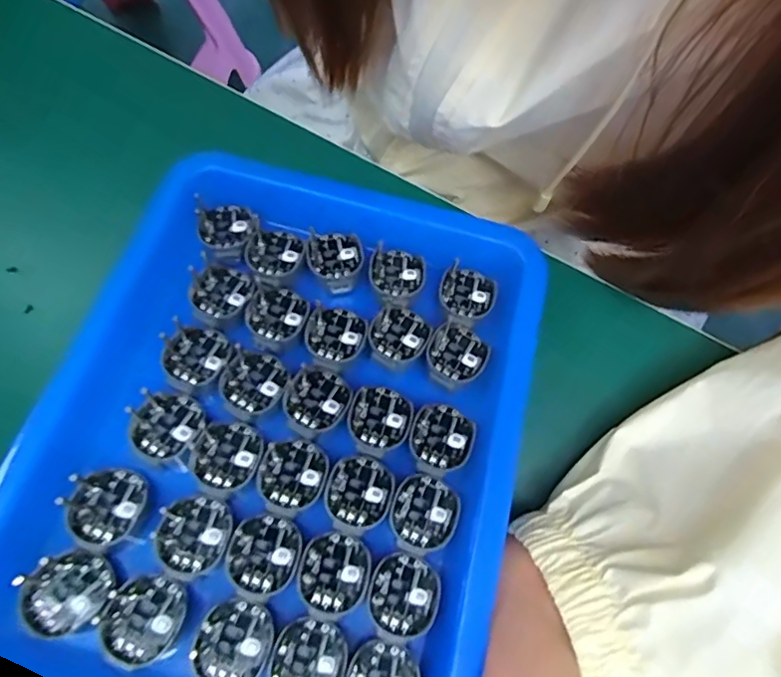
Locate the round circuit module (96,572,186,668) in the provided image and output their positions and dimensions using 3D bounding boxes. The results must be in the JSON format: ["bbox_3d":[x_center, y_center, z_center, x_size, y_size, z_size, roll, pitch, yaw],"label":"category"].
[{"bbox_3d":[-0.085,0.095,0.190,0.026,0.005,0.028,0,75,1],"label":"round circuit module"}]

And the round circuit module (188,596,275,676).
[{"bbox_3d":[-0.054,0.104,0.190,0.025,0.005,0.028,30,78,9],"label":"round circuit module"}]

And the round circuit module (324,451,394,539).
[{"bbox_3d":[-0.012,0.059,0.215,0.024,0.005,0.029,-13,75,-2],"label":"round circuit module"}]

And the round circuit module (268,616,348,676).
[{"bbox_3d":[-0.028,0.112,0.191,0.025,0.008,0.028,9,75,4],"label":"round circuit module"}]

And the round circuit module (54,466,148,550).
[{"bbox_3d":[-0.103,0.062,0.205,0.027,0.006,0.027,3,65,-7],"label":"round circuit module"}]

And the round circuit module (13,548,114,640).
[{"bbox_3d":[-0.111,0.088,0.191,0.029,0.007,0.026,-11,75,-1],"label":"round circuit module"}]

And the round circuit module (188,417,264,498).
[{"bbox_3d":[-0.064,0.045,0.215,0.025,0.004,0.028,28,77,8],"label":"round circuit module"}]

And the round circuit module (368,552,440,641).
[{"bbox_3d":[0.004,0.093,0.202,0.025,0.005,0.028,24,77,7],"label":"round circuit module"}]

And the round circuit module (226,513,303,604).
[{"bbox_3d":[-0.046,0.079,0.203,0.025,0.007,0.028,14,76,5],"label":"round circuit module"}]

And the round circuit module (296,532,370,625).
[{"bbox_3d":[-0.020,0.085,0.202,0.025,0.005,0.028,-9,75,-1],"label":"round circuit module"}]

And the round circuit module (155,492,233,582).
[{"bbox_3d":[-0.072,0.072,0.203,0.025,0.008,0.028,7,75,3],"label":"round circuit module"}]

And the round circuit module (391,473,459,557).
[{"bbox_3d":[0.013,0.067,0.213,0.024,0.004,0.028,14,76,5],"label":"round circuit module"}]

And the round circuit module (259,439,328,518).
[{"bbox_3d":[-0.037,0.053,0.215,0.024,0.006,0.027,-11,75,-1],"label":"round circuit module"}]

